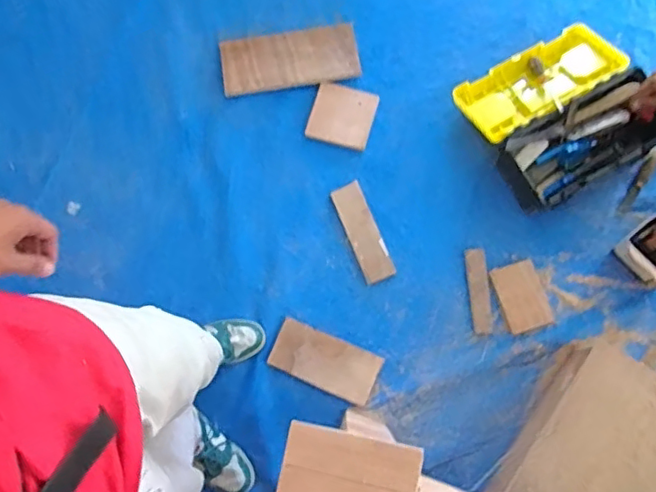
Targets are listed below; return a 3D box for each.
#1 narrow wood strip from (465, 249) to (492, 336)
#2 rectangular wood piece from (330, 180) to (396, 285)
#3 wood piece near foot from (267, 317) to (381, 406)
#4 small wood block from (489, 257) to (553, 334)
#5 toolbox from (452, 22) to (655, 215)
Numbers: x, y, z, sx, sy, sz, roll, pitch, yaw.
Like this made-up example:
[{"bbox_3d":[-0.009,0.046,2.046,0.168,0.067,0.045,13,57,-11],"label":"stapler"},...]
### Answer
[{"bbox_3d":[0.389,0.117,1.490,0.049,0.012,0.217,-4,76,-1],"label":"narrow wood strip"},{"bbox_3d":[0.090,-0.036,1.504,0.080,0.023,0.259,-22,77,-5],"label":"rectangular wood piece"},{"bbox_3d":[-0.006,0.286,1.436,0.260,0.027,0.125,23,77,6],"label":"wood piece near foot"},{"bbox_3d":[0.496,0.130,1.481,0.111,0.011,0.171,-17,76,-4],"label":"small wood block"},{"bbox_3d":[0.623,-0.355,1.525,0.454,0.153,0.414,-28,80,-4],"label":"toolbox"}]

